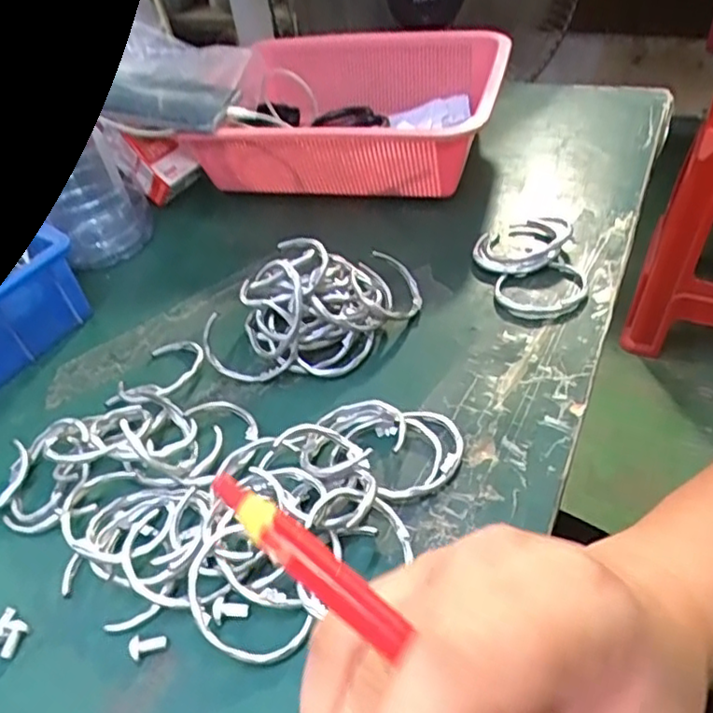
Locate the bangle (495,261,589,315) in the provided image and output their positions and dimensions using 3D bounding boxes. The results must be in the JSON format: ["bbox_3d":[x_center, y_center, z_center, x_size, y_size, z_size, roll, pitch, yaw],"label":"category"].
[{"bbox_3d":[0.139,-0.049,0.469,0.072,0.008,0.052,-15,44,-6],"label":"bangle"}]

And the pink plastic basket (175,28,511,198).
[{"bbox_3d":[0.000,-0.232,0.608,0.259,0.103,0.196,7,46,17],"label":"pink plastic basket"}]

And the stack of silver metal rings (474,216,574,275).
[{"bbox_3d":[0.131,-0.089,0.503,0.073,0.026,0.059,-37,50,-26],"label":"stack of silver metal rings"}]

